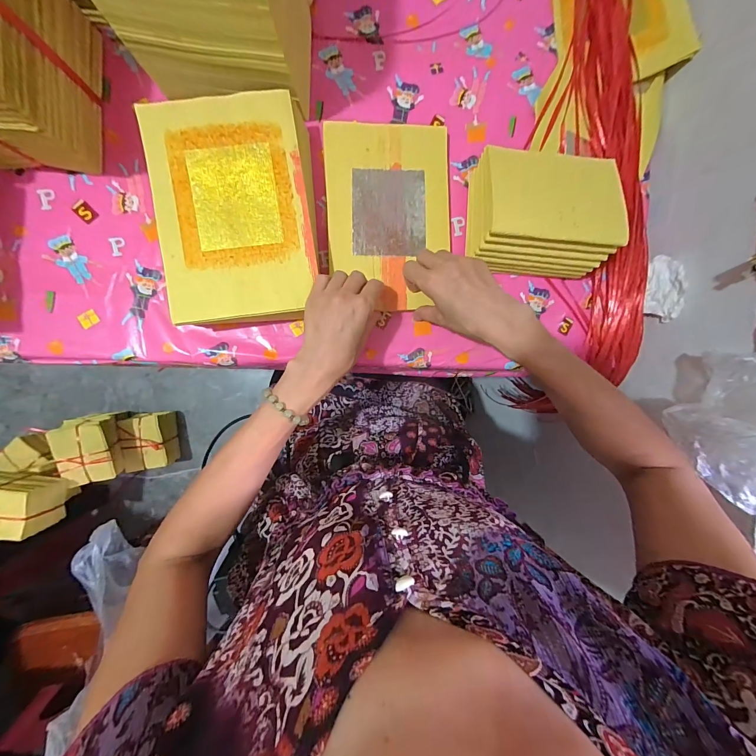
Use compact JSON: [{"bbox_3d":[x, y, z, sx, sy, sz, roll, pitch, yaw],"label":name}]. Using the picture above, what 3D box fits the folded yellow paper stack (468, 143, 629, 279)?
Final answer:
[{"bbox_3d":[0.188,-0.197,0.393,0.159,0.082,0.137,0,92,-6],"label":"folded yellow paper stack"}]

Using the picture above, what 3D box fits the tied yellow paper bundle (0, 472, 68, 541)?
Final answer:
[{"bbox_3d":[-0.905,0.309,0.814,0.159,0.123,0.120,13,91,-6],"label":"tied yellow paper bundle"}]

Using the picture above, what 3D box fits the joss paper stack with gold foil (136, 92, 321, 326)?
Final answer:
[{"bbox_3d":[-0.156,-0.182,0.383,0.165,0.058,0.236,-8,93,-5],"label":"joss paper stack with gold foil"}]

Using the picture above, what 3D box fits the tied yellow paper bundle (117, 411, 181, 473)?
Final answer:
[{"bbox_3d":[-0.728,0.198,1.076,0.120,0.138,0.173,-8,93,-5],"label":"tied yellow paper bundle"}]

